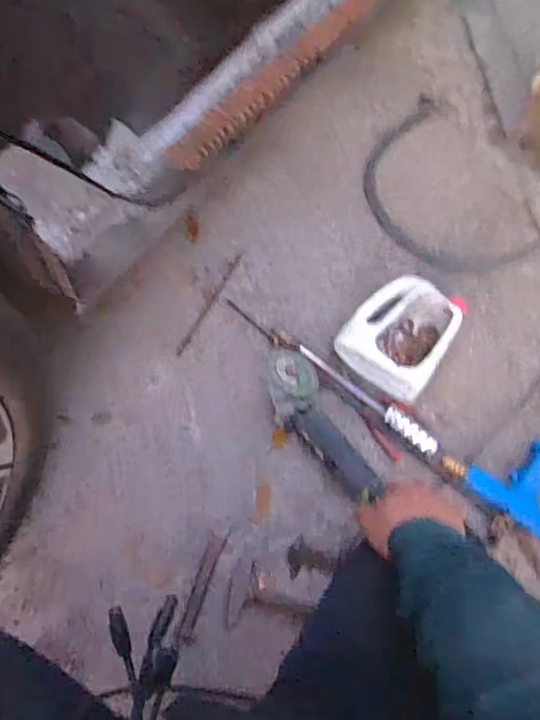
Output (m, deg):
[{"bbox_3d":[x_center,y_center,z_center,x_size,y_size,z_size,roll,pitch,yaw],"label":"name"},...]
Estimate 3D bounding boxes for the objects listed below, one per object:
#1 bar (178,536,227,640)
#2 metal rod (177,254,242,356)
[{"bbox_3d":[-0.103,0.341,0.832,0.027,0.010,0.148,17,61,4],"label":"bar"},{"bbox_3d":[-0.118,-0.118,1.096,0.014,0.006,0.272,22,62,10],"label":"metal rod"}]

